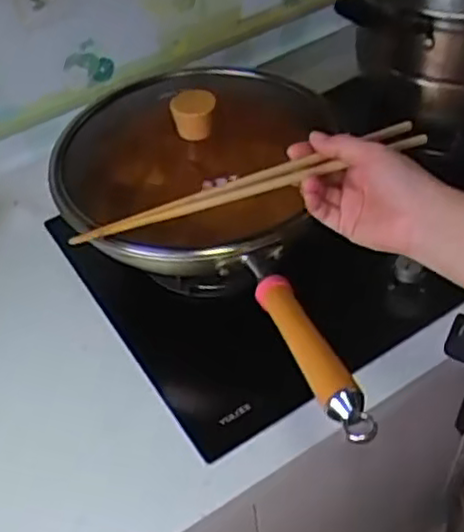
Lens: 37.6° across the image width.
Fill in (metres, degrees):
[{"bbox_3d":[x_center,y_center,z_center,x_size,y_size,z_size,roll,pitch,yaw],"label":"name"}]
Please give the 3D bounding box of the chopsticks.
[{"bbox_3d":[0.019,-0.066,0.556,0.299,0.015,0.032,-19,49,-11],"label":"chopsticks"}]

